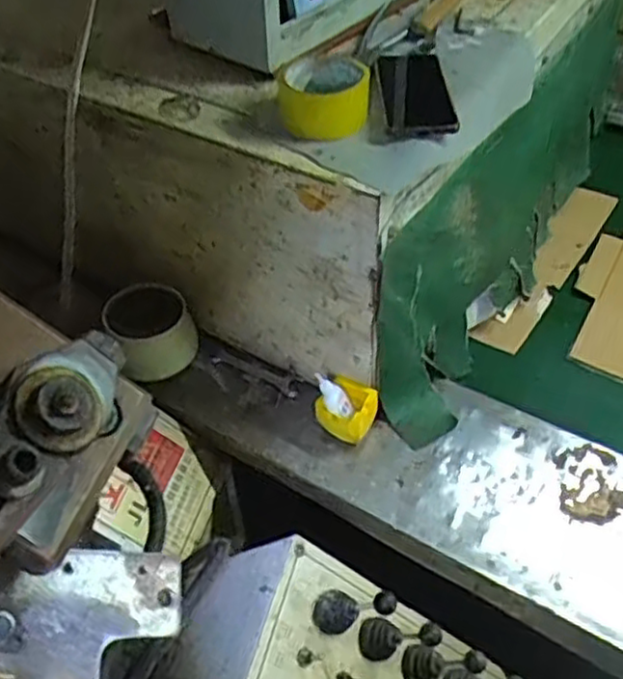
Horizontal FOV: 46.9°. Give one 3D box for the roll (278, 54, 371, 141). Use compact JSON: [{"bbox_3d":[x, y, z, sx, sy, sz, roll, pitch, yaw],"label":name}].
[{"bbox_3d":[0.014,-0.257,0.774,0.095,0.058,0.095,-1,47,2],"label":"roll"}]

